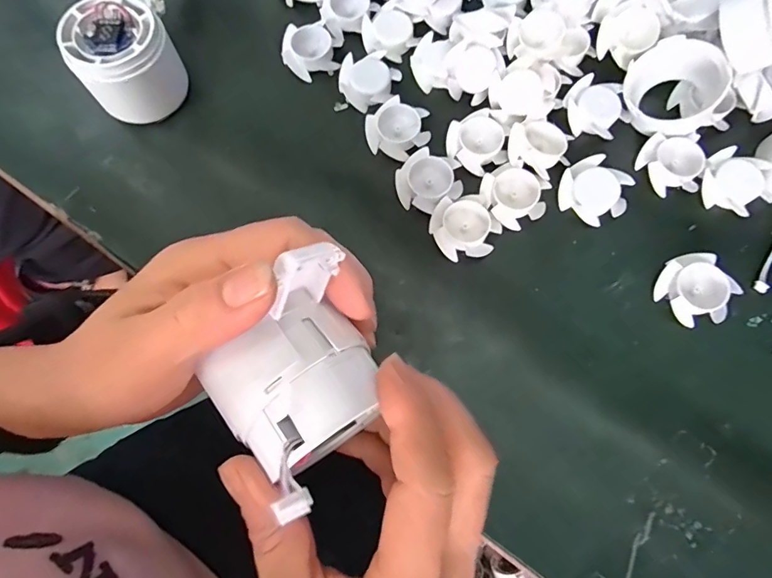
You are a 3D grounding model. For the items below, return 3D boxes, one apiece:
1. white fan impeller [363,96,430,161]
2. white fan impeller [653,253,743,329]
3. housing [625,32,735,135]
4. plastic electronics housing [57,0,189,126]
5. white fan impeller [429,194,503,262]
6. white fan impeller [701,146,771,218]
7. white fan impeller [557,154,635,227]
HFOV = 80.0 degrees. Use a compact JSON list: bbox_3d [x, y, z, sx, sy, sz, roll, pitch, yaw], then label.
[{"bbox_3d":[0.008,-0.104,0.299,0.041,0.010,0.036,-35,78,-7],"label":"white fan impeller"},{"bbox_3d":[0.178,0.001,0.265,0.035,0.015,0.039,-30,77,-5],"label":"white fan impeller"},{"bbox_3d":[0.179,-0.124,0.288,0.057,0.028,0.057,44,108,11],"label":"housing"},{"bbox_3d":[-0.155,-0.138,0.288,0.059,0.053,0.064,-17,76,-2],"label":"plastic electronics housing"},{"bbox_3d":[0.047,-0.037,0.279,0.035,0.012,0.040,-31,77,-6],"label":"white fan impeller"},{"bbox_3d":[0.214,-0.066,0.282,0.038,0.011,0.036,19,78,6],"label":"white fan impeller"},{"bbox_3d":[0.128,-0.061,0.283,0.040,0.012,0.035,31,79,9],"label":"white fan impeller"}]

